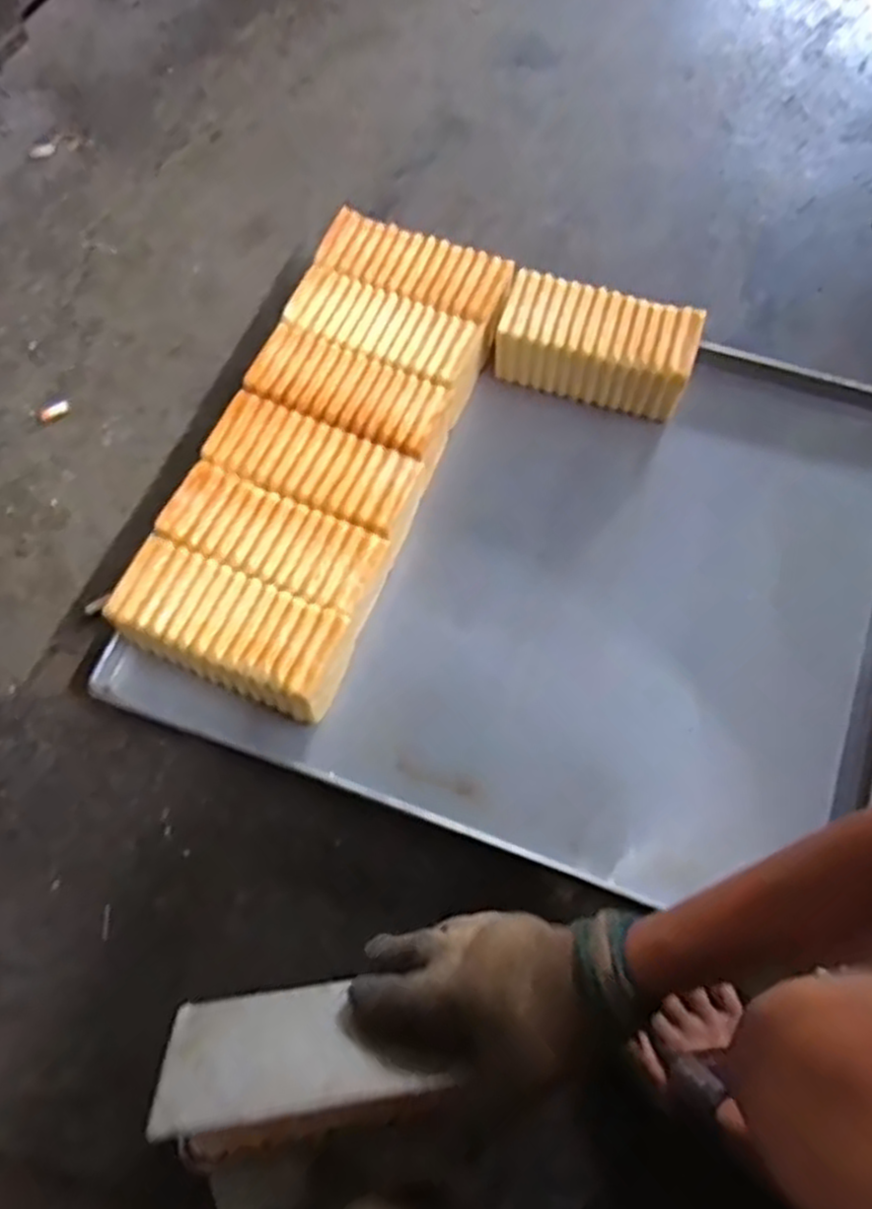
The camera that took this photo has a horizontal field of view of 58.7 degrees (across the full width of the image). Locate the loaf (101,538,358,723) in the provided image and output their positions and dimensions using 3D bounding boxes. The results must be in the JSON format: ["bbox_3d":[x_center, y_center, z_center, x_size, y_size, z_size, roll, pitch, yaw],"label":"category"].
[{"bbox_3d":[-0.166,0.030,0.670,0.202,0.095,0.086,22,70,7],"label":"loaf"}]

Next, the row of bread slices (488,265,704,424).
[{"bbox_3d":[0.159,-0.259,0.779,0.185,0.090,0.075,18,69,6],"label":"row of bread slices"}]

